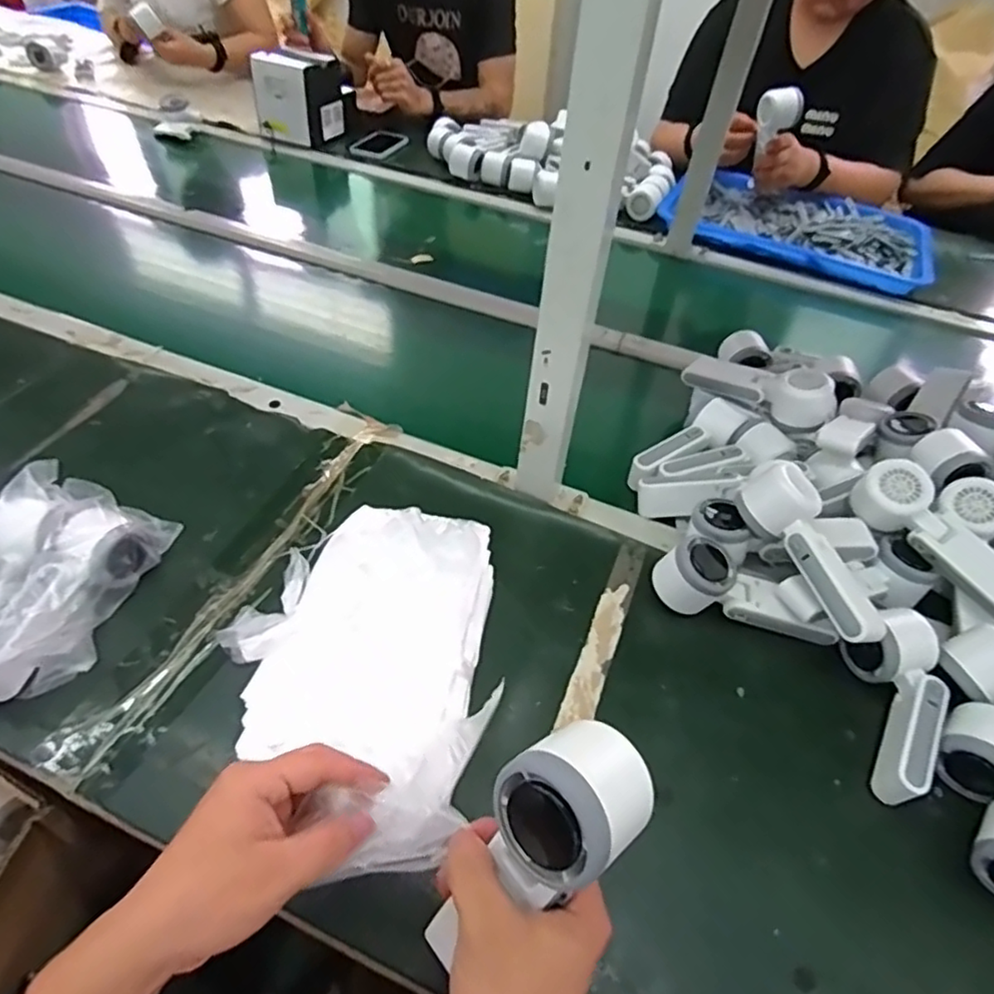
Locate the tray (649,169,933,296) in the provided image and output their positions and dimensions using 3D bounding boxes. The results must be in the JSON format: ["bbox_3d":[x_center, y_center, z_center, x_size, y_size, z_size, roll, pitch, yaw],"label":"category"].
[{"bbox_3d":[0.558,-0.509,1.186,0.478,0.050,0.300,19,48,11],"label":"tray"}]

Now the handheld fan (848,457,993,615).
[{"bbox_3d":[0.407,0.031,0.572,0.058,0.050,0.166,-29,56,-29],"label":"handheld fan"}]

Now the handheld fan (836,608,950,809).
[{"bbox_3d":[0.321,0.163,0.521,0.077,0.052,0.158,27,50,18],"label":"handheld fan"}]

